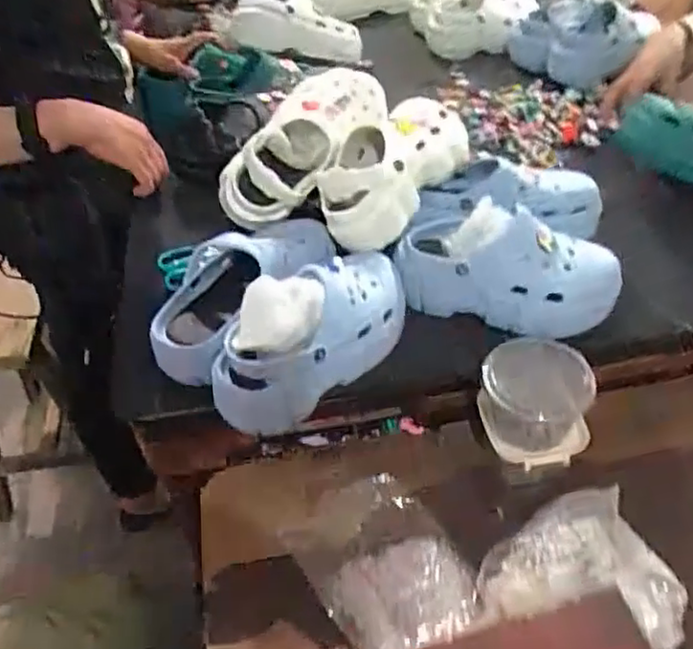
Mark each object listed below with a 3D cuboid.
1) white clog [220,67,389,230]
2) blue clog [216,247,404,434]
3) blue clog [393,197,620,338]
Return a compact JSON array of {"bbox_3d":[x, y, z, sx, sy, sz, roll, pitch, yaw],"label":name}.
[{"bbox_3d":[-0.057,-0.243,0.866,0.124,0.088,0.269,35,79,31],"label":"white clog"},{"bbox_3d":[-0.028,0.003,0.721,0.252,0.111,0.098,-36,54,-29],"label":"blue clog"},{"bbox_3d":[0.189,-0.065,0.794,0.256,0.098,0.108,14,47,16],"label":"blue clog"}]

